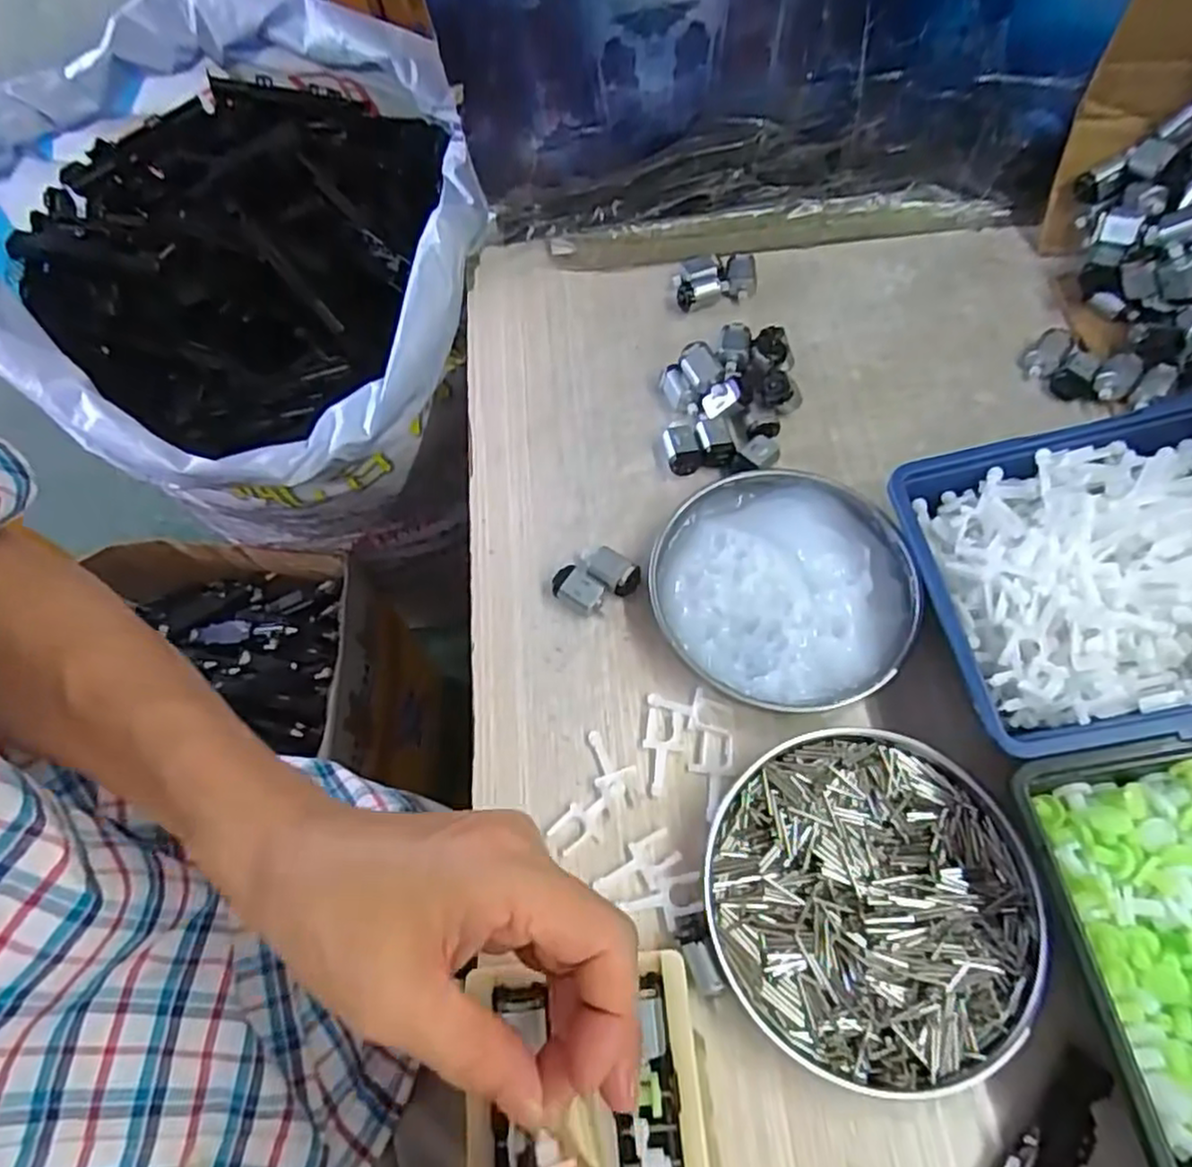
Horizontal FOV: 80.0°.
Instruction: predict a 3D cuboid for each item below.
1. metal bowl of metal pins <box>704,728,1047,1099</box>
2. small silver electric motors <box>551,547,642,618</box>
[{"bbox_3d":[0.114,0.131,0.298,0.129,0.034,0.130,-1,64,3],"label":"metal bowl of metal pins"},{"bbox_3d":[0.000,-0.001,0.382,0.041,0.017,0.029,-37,68,-14],"label":"small silver electric motors"}]

